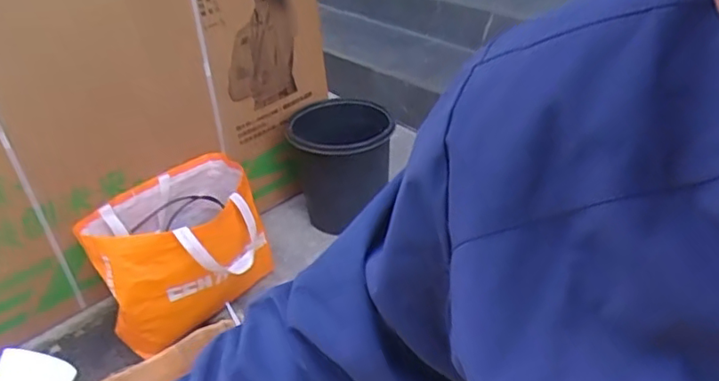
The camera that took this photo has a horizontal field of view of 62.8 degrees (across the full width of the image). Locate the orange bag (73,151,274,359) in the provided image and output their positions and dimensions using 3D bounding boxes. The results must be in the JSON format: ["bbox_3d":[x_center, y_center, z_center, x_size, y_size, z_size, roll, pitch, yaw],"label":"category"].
[{"bbox_3d":[-0.348,0.124,1.155,0.319,0.251,0.255,-17,35,-18],"label":"orange bag"}]

